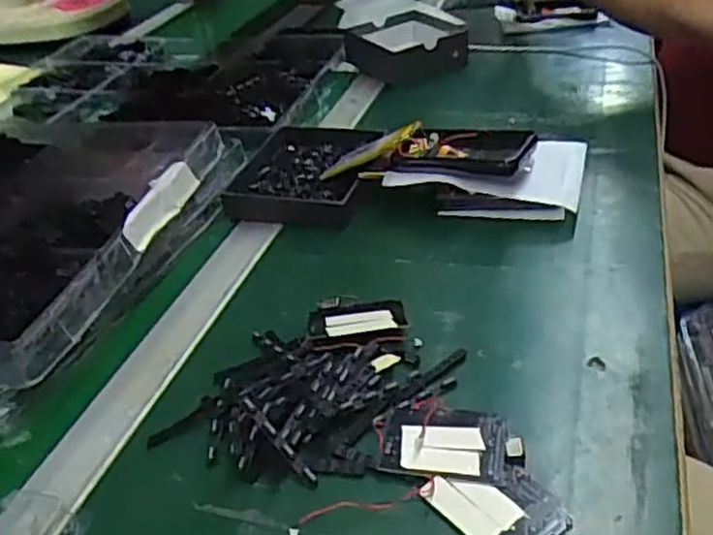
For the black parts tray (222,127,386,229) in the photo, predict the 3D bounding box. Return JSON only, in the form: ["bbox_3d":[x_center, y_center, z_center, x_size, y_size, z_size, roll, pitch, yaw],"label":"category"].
[{"bbox_3d":[-0.046,-0.092,0.659,0.120,0.023,0.151,2,36,12],"label":"black parts tray"}]

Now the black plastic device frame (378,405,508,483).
[{"bbox_3d":[0.047,0.092,0.390,0.066,0.006,0.046,2,35,12],"label":"black plastic device frame"}]

